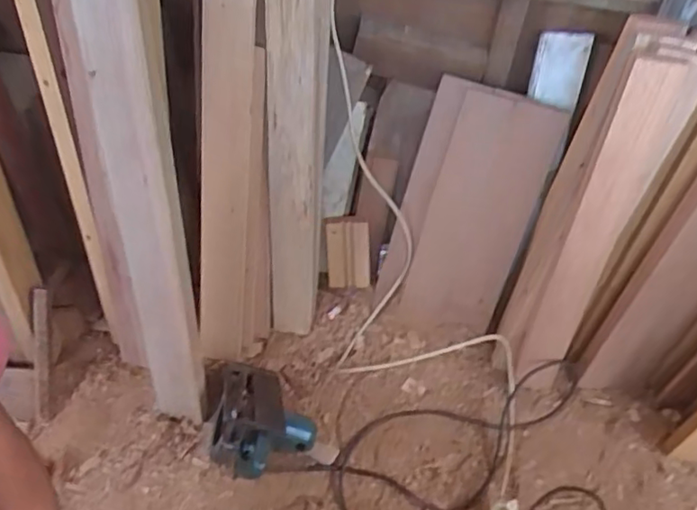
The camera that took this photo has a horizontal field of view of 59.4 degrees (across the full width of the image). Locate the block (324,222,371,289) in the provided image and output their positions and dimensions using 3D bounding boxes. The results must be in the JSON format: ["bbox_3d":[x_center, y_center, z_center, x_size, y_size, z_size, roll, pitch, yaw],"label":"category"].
[{"bbox_3d":[-0.005,0.003,1.591,0.121,0.205,0.026,6,38,16],"label":"block"}]

